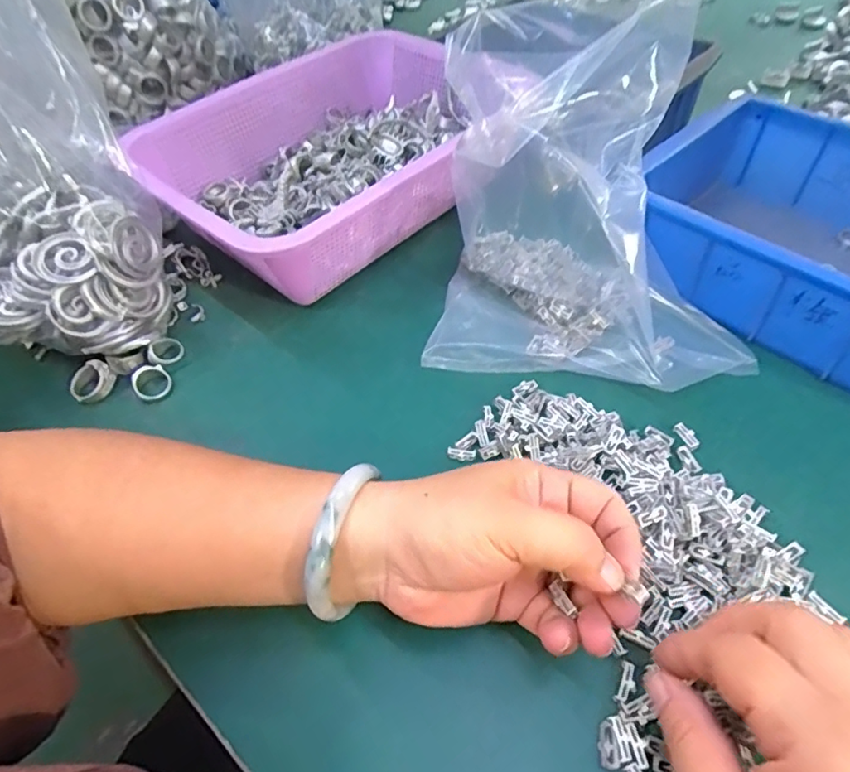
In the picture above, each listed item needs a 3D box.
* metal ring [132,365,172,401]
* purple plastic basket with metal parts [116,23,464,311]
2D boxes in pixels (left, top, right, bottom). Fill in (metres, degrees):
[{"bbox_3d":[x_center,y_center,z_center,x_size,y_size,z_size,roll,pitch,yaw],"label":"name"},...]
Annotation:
[{"bbox_3d":[-0.182,-0.002,0.365,0.023,0.010,0.025,-2,52,2],"label":"metal ring"},{"bbox_3d":[-0.068,-0.194,0.459,0.214,0.079,0.310,34,62,26],"label":"purple plastic basket with metal parts"}]

